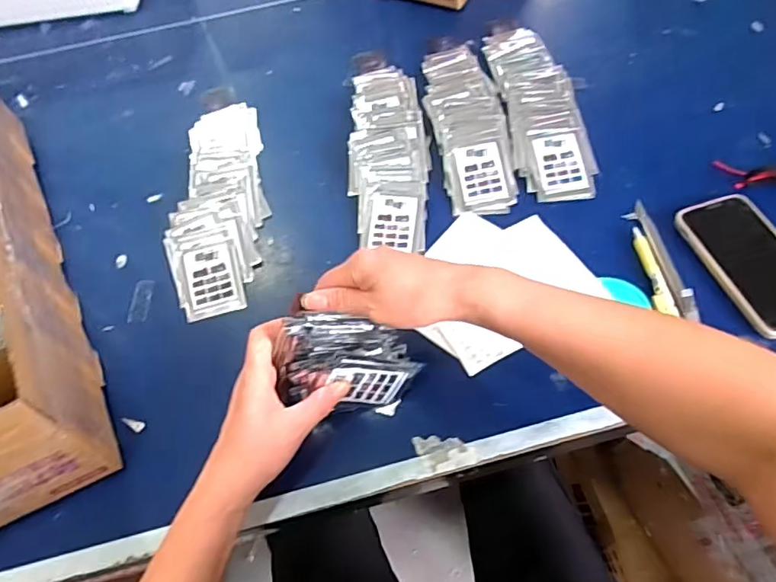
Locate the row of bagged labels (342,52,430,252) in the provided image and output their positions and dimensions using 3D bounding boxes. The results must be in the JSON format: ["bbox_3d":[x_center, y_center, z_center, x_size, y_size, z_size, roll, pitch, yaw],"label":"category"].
[{"bbox_3d":[-0.002,-0.192,0.655,0.092,0.024,0.332,-5,55,2],"label":"row of bagged labels"}]

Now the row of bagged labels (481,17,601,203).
[{"bbox_3d":[0.179,-0.250,0.673,0.086,0.025,0.342,-5,55,2],"label":"row of bagged labels"}]

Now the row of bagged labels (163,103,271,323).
[{"bbox_3d":[-0.191,-0.114,0.625,0.094,0.023,0.307,-7,55,0],"label":"row of bagged labels"}]

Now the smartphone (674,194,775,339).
[{"bbox_3d":[0.346,-0.030,0.513,0.082,0.012,0.150,-15,56,-5],"label":"smartphone"}]

